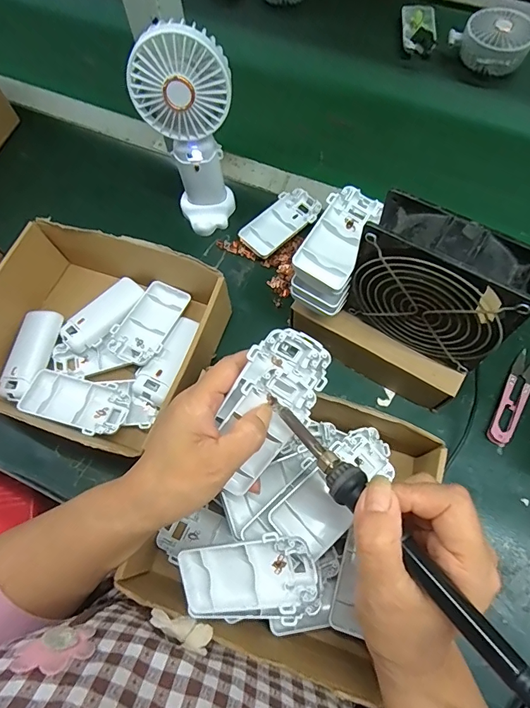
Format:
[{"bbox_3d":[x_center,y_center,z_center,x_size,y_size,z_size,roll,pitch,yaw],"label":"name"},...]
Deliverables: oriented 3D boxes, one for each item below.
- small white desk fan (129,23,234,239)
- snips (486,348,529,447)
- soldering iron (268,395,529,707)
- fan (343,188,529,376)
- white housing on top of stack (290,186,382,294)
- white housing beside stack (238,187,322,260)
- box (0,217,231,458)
[{"bbox_3d":[-0.072,-0.213,0.413,0.086,0.195,0.060,-2,62,1],"label":"small white desk fan"},{"bbox_3d":[0.239,0.040,0.396,0.023,0.010,0.104,29,72,13],"label":"snips"},{"bbox_3d":[0.065,0.094,0.223,0.018,0.018,0.215,-35,54,-12],"label":"soldering iron"},{"bbox_3d":[0.129,-0.049,0.319,0.116,0.114,0.044,33,73,14],"label":"fan"},{"bbox_3d":[0.063,-0.099,0.347,0.043,0.020,0.099,25,71,12],"label":"white housing on top of stack"},{"bbox_3d":[0.018,-0.149,0.475,0.044,0.019,0.098,42,75,17],"label":"white housing beside stack"},{"bbox_3d":[-0.160,-0.015,0.400,0.208,0.071,0.181,20,70,10],"label":"box"}]

